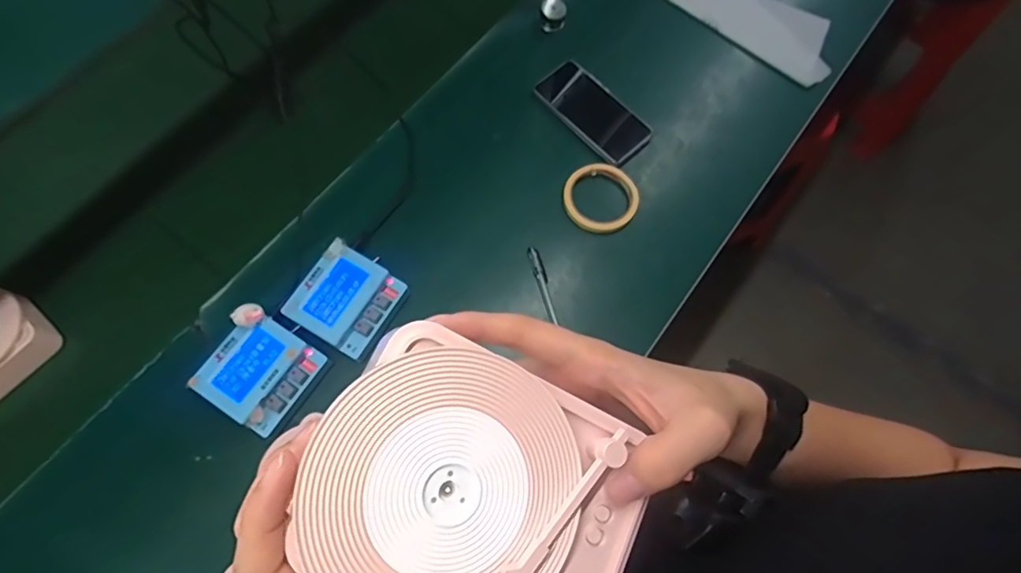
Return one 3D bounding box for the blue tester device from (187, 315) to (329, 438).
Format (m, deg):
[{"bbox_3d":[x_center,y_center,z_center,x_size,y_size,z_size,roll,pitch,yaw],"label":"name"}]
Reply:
[{"bbox_3d":[-0.265,0.090,0.557,0.093,0.026,0.100,34,73,10],"label":"blue tester device"}]

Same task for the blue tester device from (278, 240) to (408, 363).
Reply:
[{"bbox_3d":[-0.184,0.014,0.589,0.098,0.023,0.101,30,73,9],"label":"blue tester device"}]

